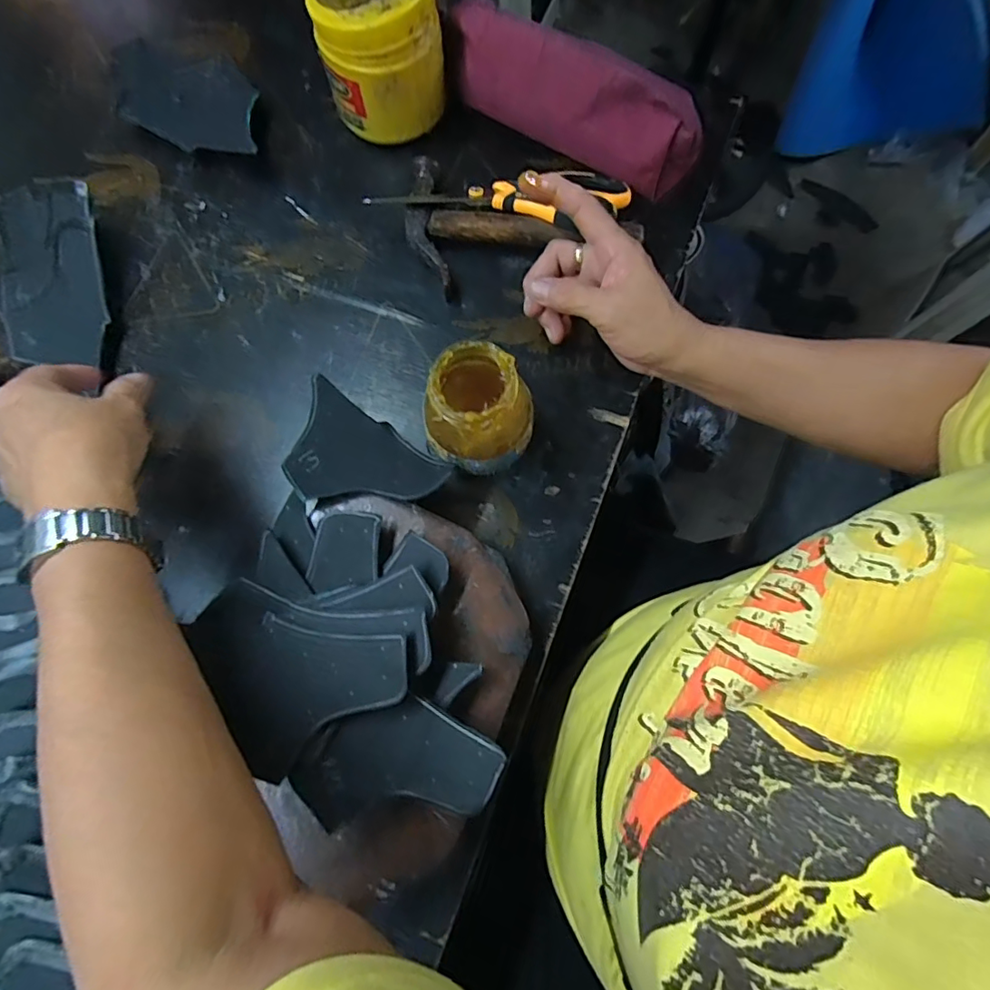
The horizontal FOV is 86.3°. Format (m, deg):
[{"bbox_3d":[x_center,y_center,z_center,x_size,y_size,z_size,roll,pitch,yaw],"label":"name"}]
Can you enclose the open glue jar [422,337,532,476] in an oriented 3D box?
[{"bbox_3d":[-0.008,-0.052,0.337,0.062,0.081,0.067,0,75,1],"label":"open glue jar"}]

